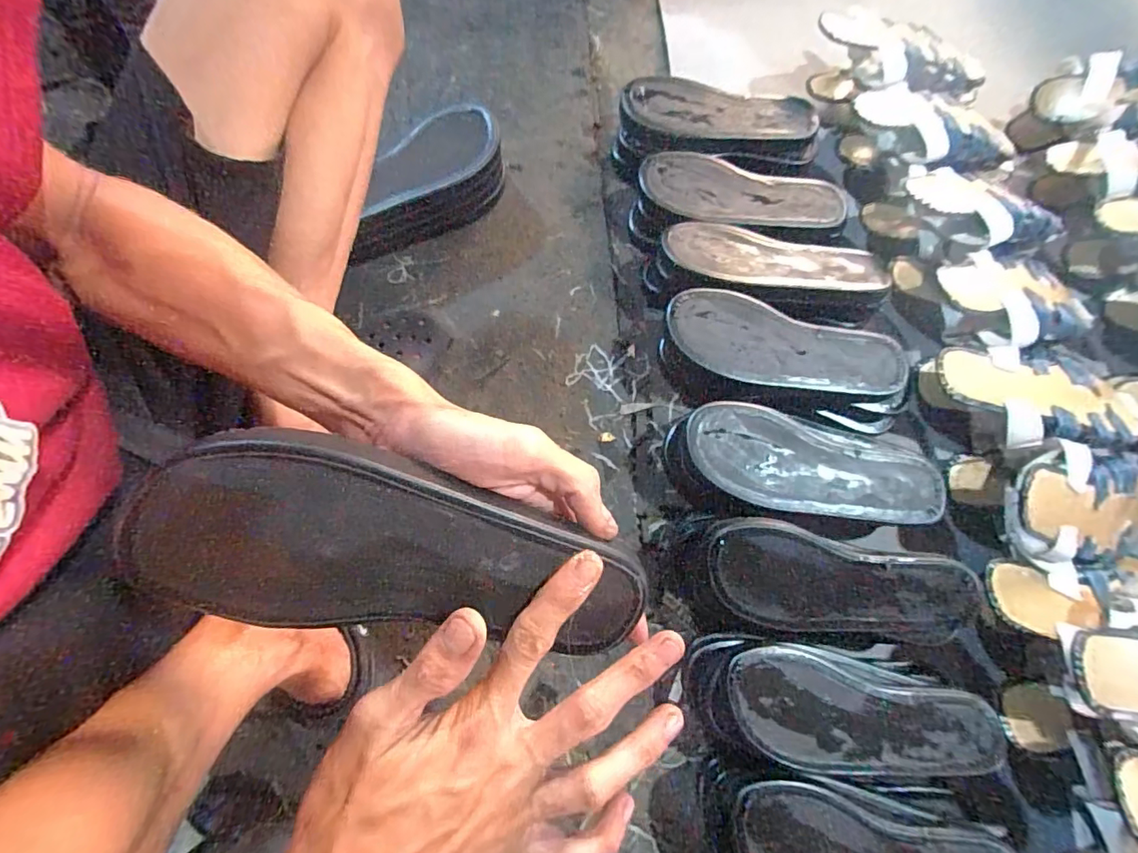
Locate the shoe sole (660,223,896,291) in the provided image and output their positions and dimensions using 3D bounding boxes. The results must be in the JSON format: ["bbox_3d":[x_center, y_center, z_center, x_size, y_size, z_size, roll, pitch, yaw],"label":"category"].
[{"bbox_3d":[0.223,-0.181,0.563,0.234,0.020,0.085,13,59,8],"label":"shoe sole"}]

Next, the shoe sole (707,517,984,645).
[{"bbox_3d":[0.239,0.141,0.448,0.224,0.025,0.088,10,76,1],"label":"shoe sole"}]

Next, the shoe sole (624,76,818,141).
[{"bbox_3d":[0.190,-0.398,0.641,0.241,0.015,0.074,7,76,0],"label":"shoe sole"}]

